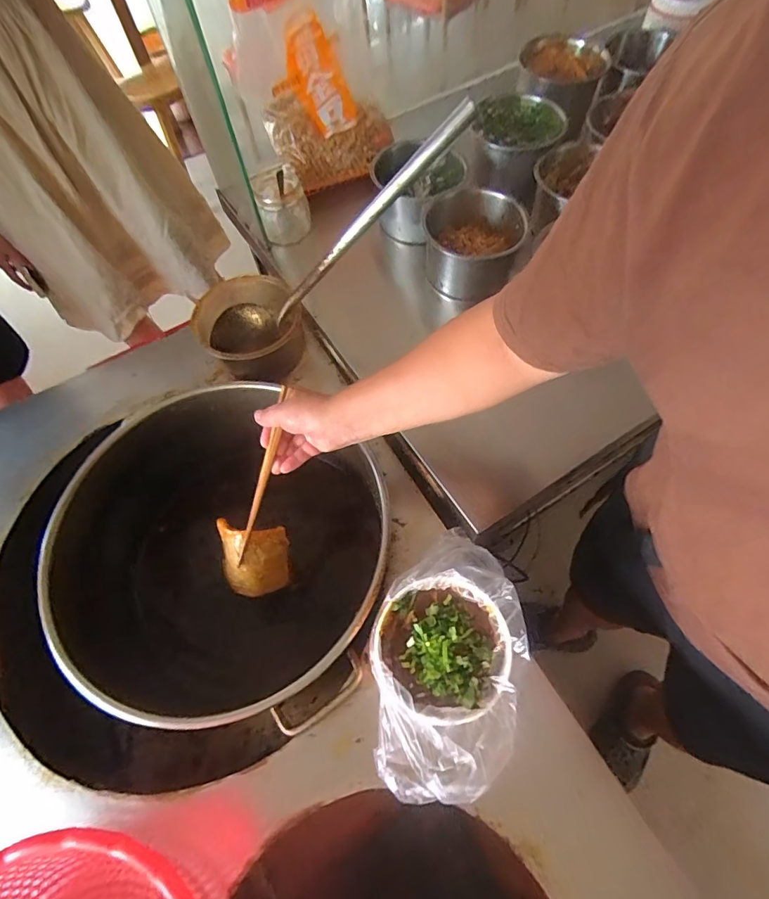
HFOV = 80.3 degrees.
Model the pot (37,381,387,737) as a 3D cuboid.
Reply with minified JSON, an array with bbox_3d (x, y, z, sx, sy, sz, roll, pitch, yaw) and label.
[{"bbox_3d":[-0.224,0.135,0.640,0.410,0.202,0.412,1,64,4],"label":"pot"}]

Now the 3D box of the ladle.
[{"bbox_3d":[-0.076,-0.248,0.595,0.459,0.130,0.147,-30,58,31],"label":"ladle"}]

